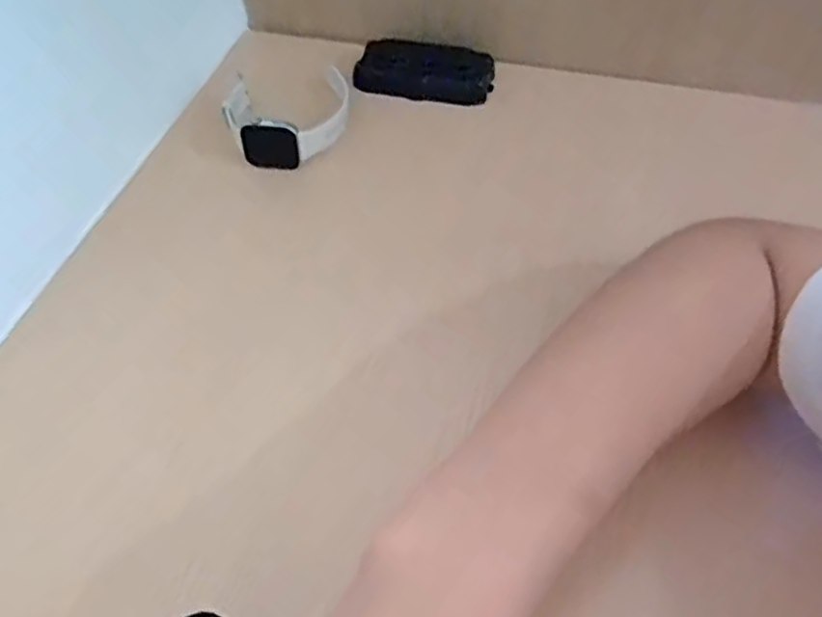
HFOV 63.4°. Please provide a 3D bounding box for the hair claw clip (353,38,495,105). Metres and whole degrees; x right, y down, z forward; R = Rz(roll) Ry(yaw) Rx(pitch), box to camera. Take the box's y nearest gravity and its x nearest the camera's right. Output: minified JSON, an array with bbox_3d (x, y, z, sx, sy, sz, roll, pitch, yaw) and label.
[{"bbox_3d":[0.011,-0.191,0.532,0.109,0.021,0.044,2,56,1],"label":"hair claw clip"}]

